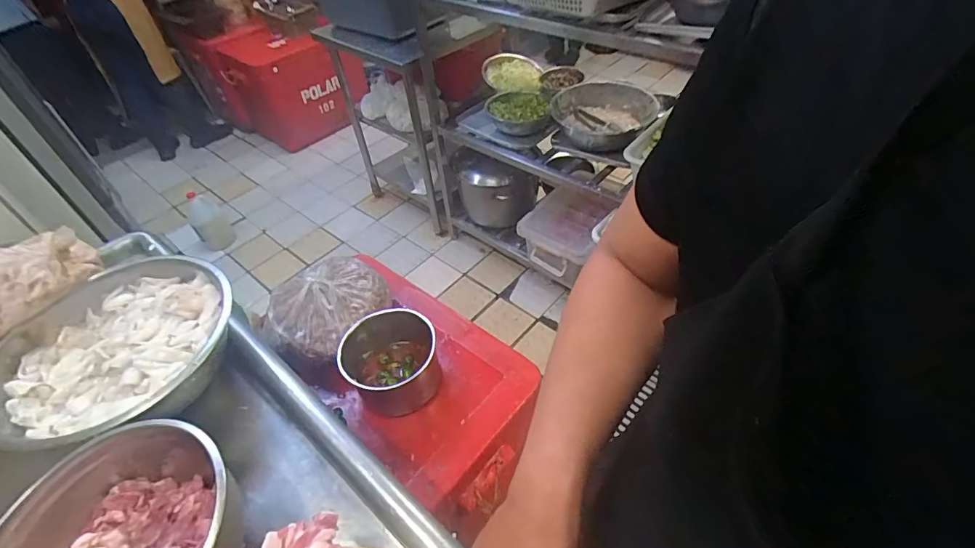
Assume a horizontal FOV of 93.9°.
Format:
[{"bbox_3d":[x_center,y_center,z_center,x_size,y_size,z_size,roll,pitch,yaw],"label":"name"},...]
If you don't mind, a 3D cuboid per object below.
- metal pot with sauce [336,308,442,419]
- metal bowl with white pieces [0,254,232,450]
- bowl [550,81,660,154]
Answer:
[{"bbox_3d":[-0.195,0.183,0.948,0.189,0.131,0.180,-2,45,2],"label":"metal pot with sauce"},{"bbox_3d":[-0.539,0.121,0.673,0.291,0.106,0.298,-2,45,2],"label":"metal bowl with white pieces"},{"bbox_3d":[0.388,-0.532,1.517,0.321,0.100,0.332,-2,45,2],"label":"bowl"}]

